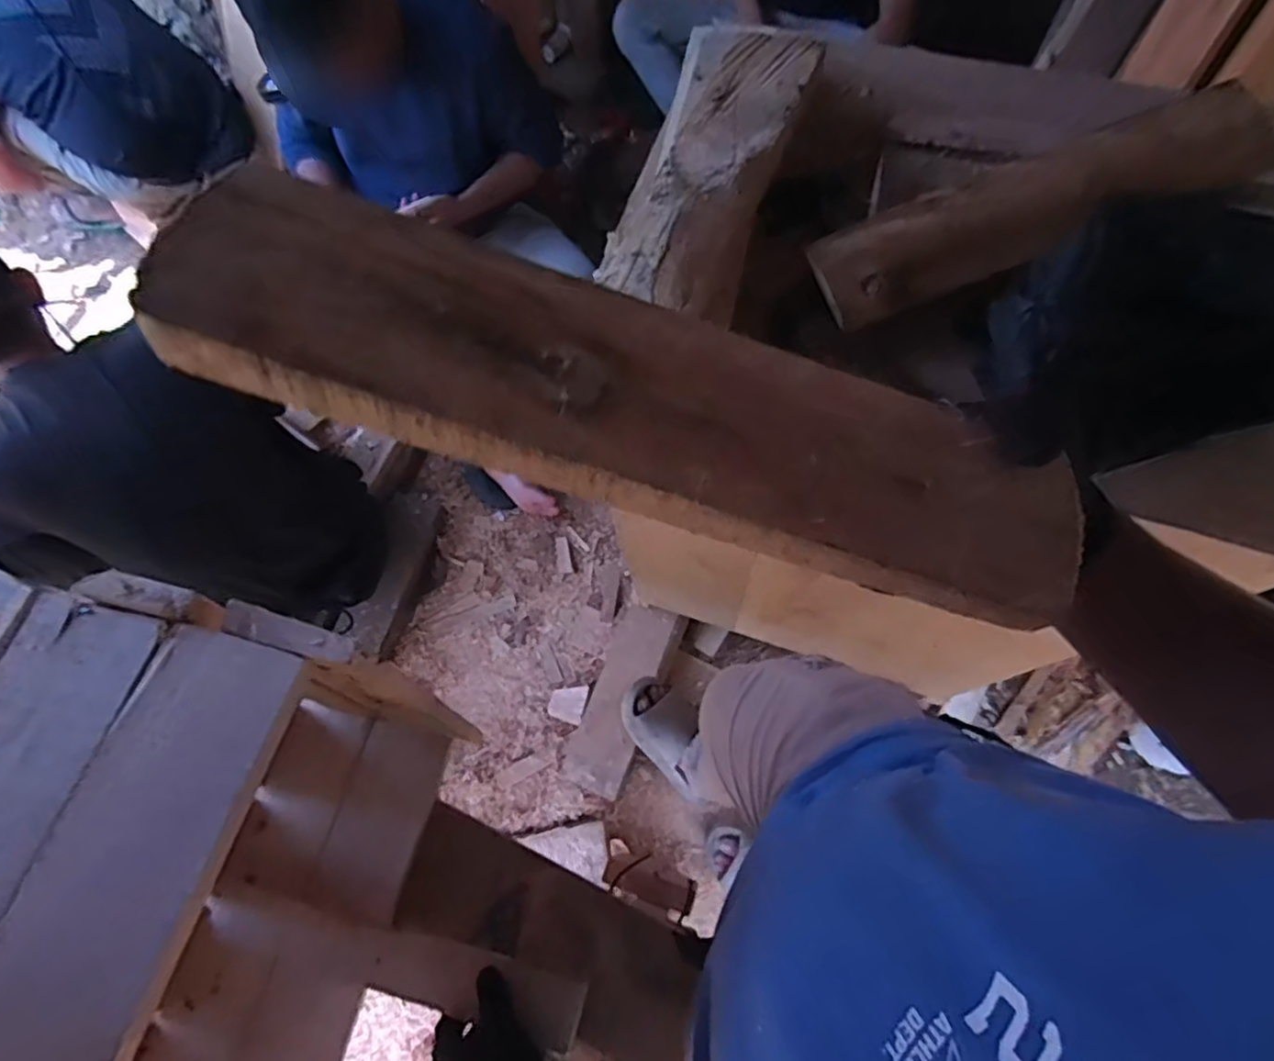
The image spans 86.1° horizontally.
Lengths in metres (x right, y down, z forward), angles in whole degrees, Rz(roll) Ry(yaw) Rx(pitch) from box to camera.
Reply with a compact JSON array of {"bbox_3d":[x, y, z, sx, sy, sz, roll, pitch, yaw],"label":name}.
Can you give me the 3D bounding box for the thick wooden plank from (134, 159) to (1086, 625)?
[{"bbox_3d":[0.005,-0.055,0.284,0.367,0.028,0.094,18,69,-5],"label":"thick wooden plank"}]

